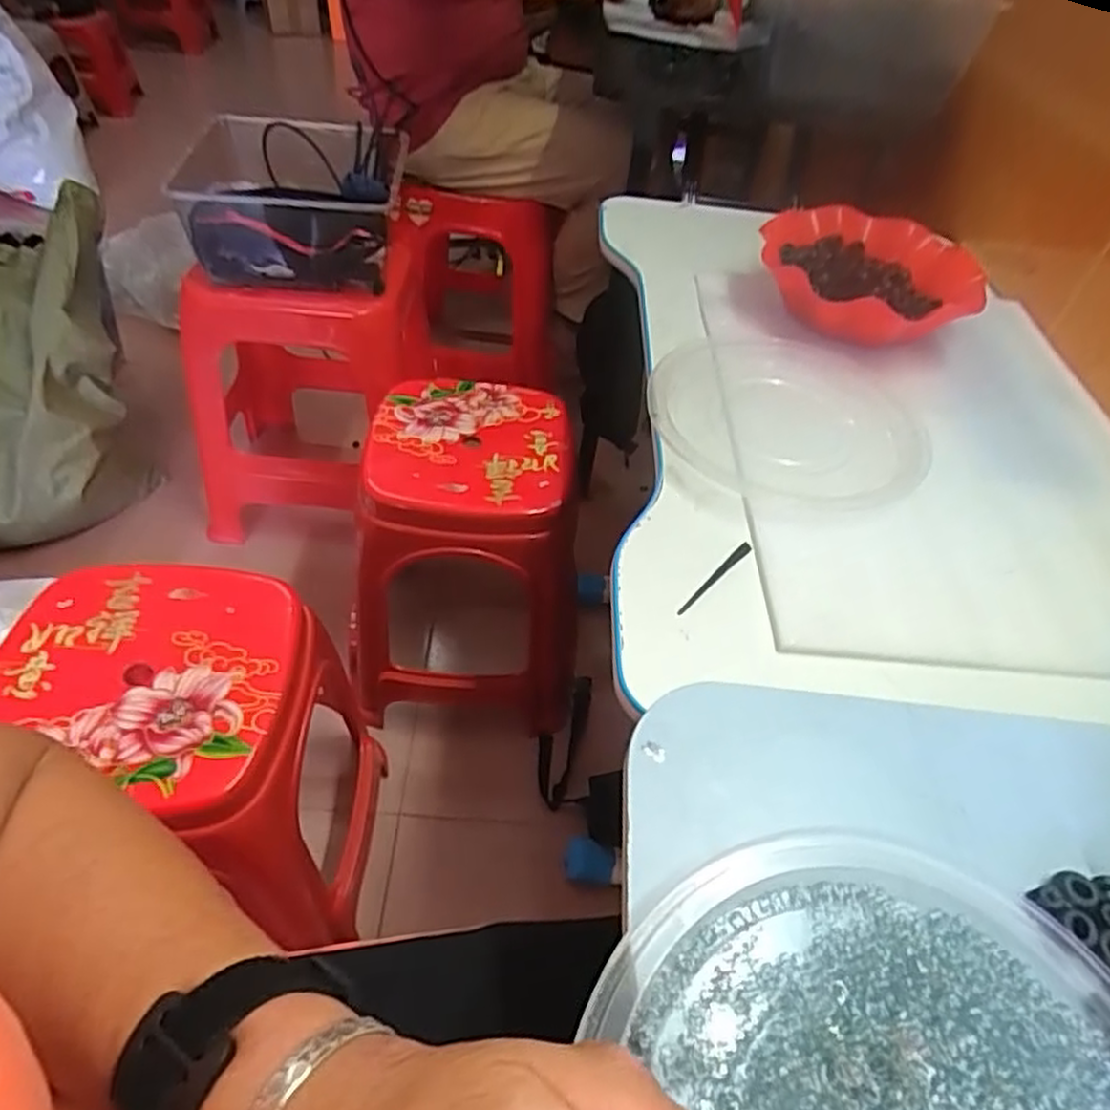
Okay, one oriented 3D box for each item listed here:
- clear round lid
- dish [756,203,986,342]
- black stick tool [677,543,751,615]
[{"bbox_3d":[0.197,-0.117,0.623,0.225,0.022,0.195,14,48,6],"label":"clear round lid"},{"bbox_3d":[0.317,-0.286,0.749,0.216,0.048,0.199,12,47,4],"label":"dish"},{"bbox_3d":[0.112,0.016,0.515,0.007,0.005,0.086,38,54,25],"label":"black stick tool"}]

